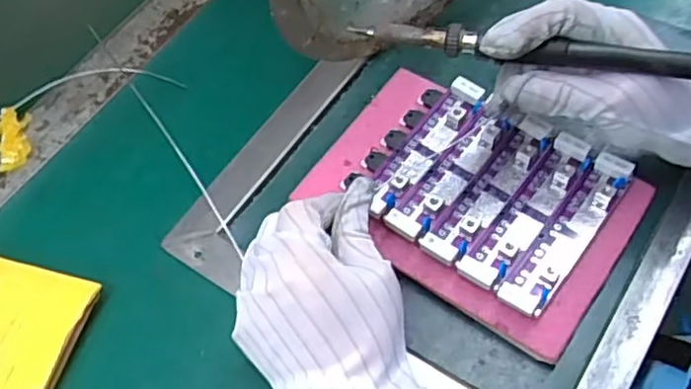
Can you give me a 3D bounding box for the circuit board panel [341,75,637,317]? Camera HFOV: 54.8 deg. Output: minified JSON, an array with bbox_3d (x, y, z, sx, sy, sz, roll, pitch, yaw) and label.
[{"bbox_3d":[0.088,-0.008,0.434,0.148,0.030,0.115,36,64,19],"label":"circuit board panel"}]

